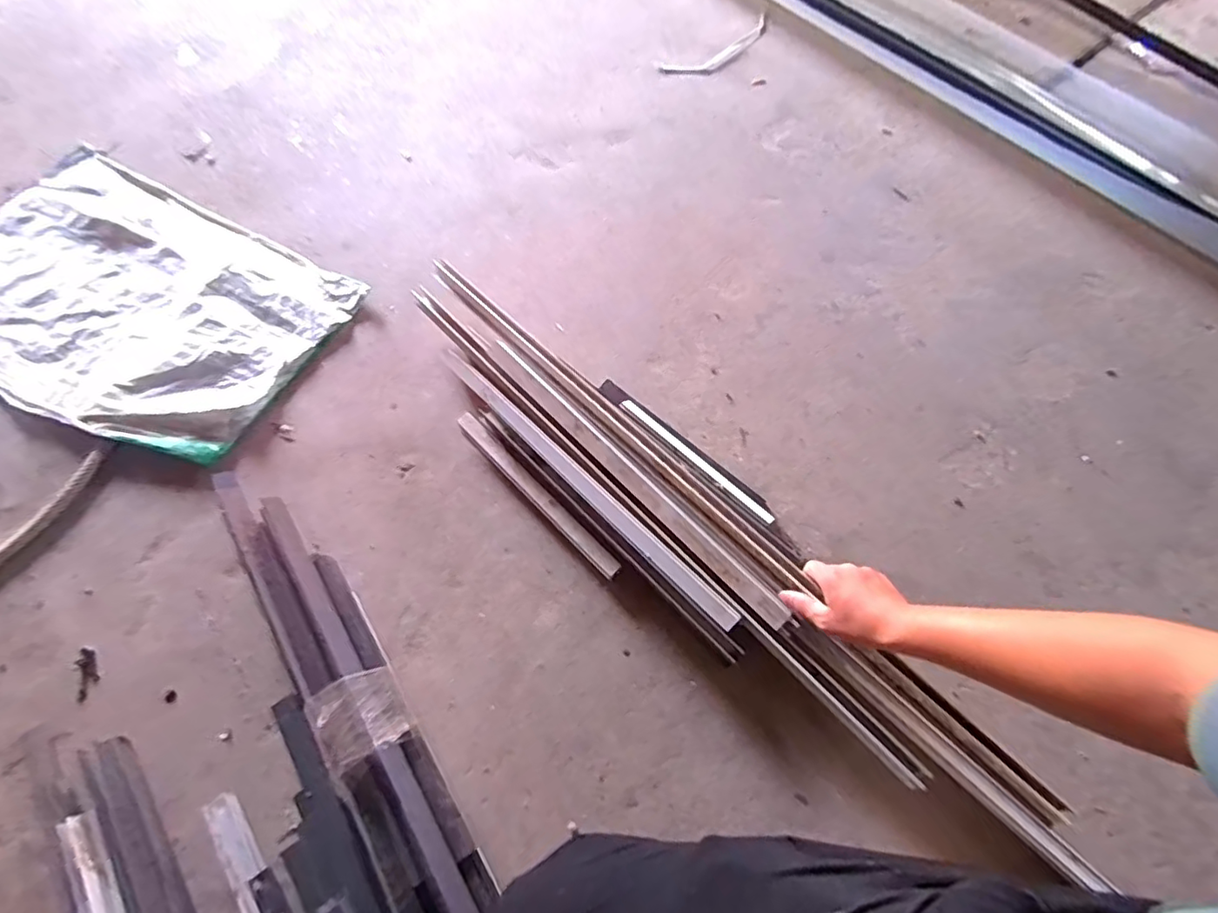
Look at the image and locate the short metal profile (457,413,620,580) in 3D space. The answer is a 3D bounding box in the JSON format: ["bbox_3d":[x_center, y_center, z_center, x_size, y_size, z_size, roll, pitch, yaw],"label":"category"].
[{"bbox_3d":[-0.107,0.050,0.813,0.023,0.030,0.326,-41,71,-17],"label":"short metal profile"}]

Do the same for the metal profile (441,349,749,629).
[{"bbox_3d":[-0.048,0.024,0.793,0.029,0.016,0.564,-42,72,-17],"label":"metal profile"}]

